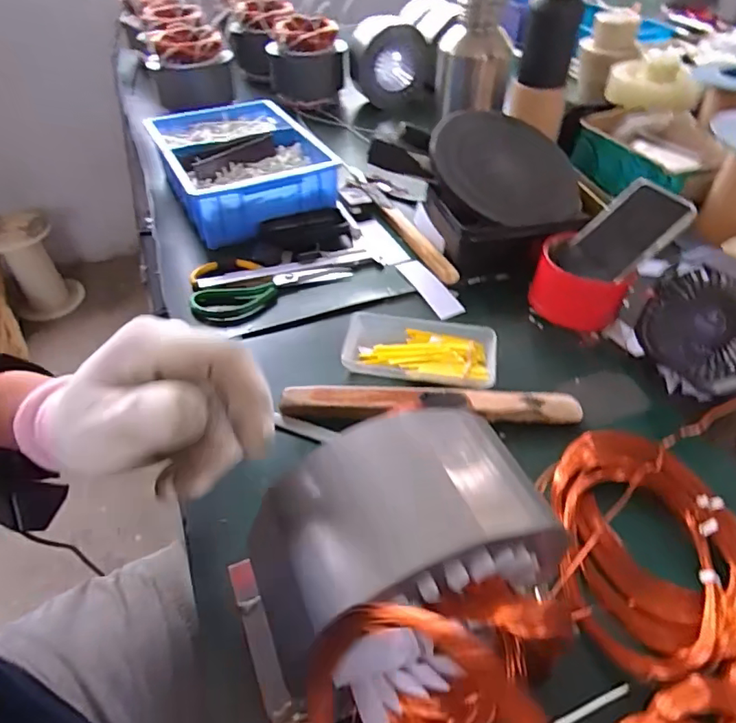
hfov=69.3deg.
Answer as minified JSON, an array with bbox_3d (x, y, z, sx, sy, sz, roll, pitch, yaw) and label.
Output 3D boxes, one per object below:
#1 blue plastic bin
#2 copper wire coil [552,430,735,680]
[{"bbox_3d":[-0.182,-0.290,0.788,0.206,0.083,0.289,-21,48,-19],"label":"blue plastic bin"},{"bbox_3d":[0.217,0.135,0.406,0.132,0.027,0.192,5,45,6],"label":"copper wire coil"}]

